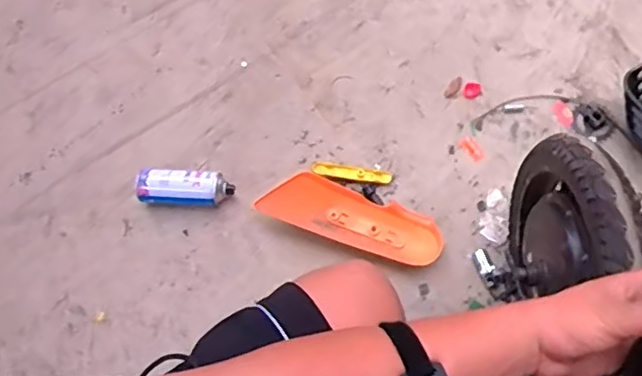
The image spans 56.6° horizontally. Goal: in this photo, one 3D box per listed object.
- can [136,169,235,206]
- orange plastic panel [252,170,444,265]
[{"bbox_3d":[-0.258,0.004,1.128,0.176,0.062,0.058,3,67,4],"label":"can"},{"bbox_3d":[0.060,0.052,1.107,0.337,0.046,0.108,17,69,10],"label":"orange plastic panel"}]

